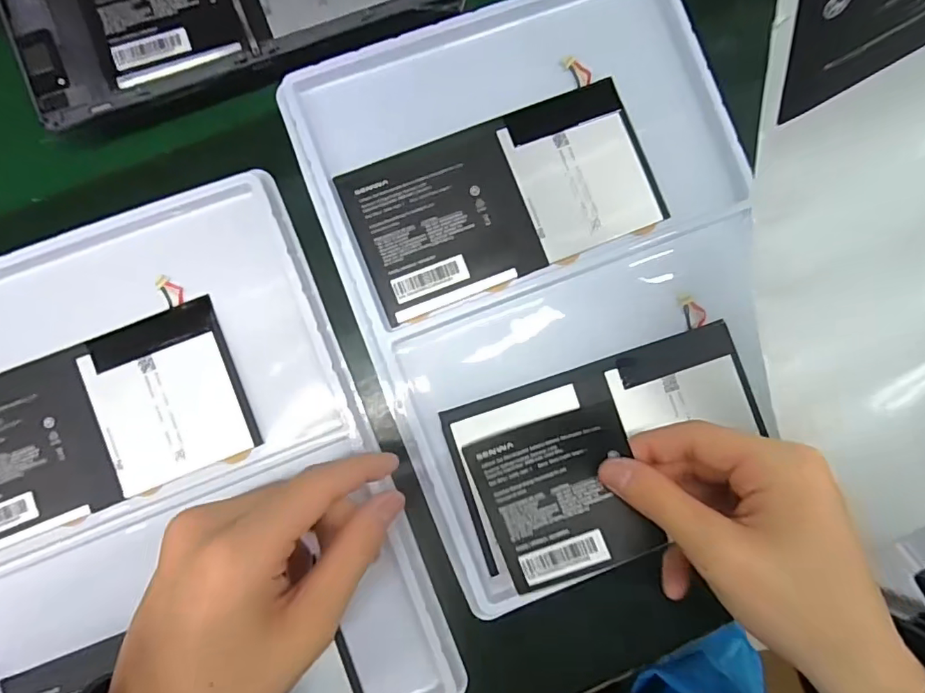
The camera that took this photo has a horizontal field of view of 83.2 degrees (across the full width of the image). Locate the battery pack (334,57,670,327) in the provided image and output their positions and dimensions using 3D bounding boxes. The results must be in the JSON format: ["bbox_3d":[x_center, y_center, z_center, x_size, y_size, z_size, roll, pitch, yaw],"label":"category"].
[{"bbox_3d":[0.025,-0.086,0.302,0.173,0.005,0.093,-22,87,-3],"label":"battery pack"}]

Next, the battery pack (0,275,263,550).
[{"bbox_3d":[-0.210,0.043,0.289,0.170,0.005,0.096,-22,87,-3],"label":"battery pack"}]

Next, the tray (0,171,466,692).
[{"bbox_3d":[-0.167,0.090,0.289,0.243,0.018,0.316,-23,87,-3],"label":"tray"}]

